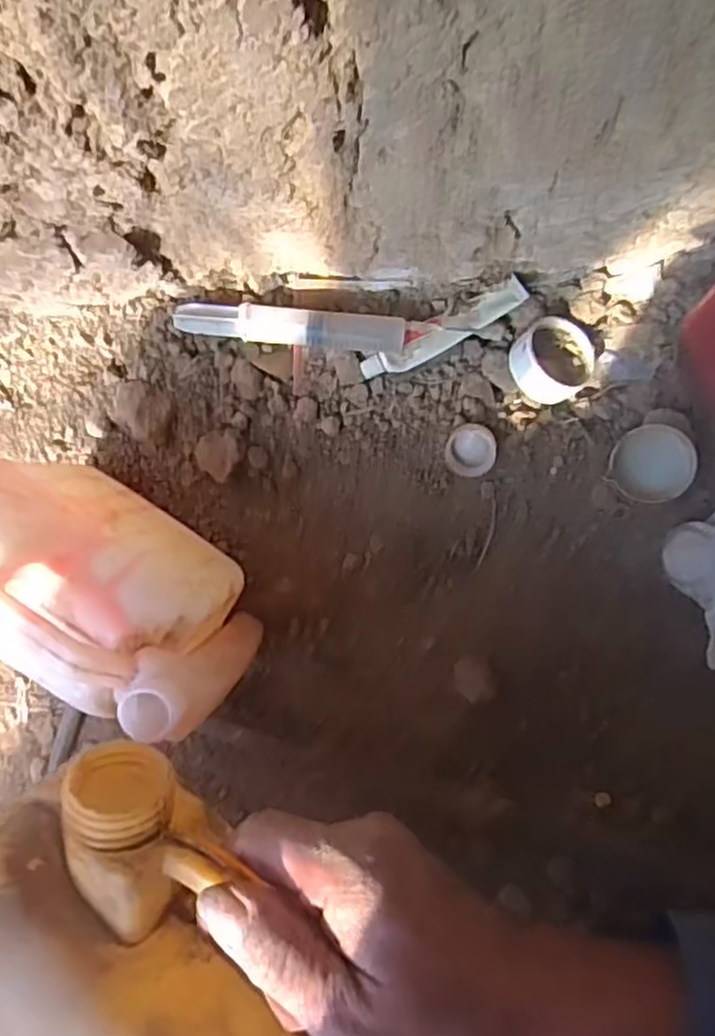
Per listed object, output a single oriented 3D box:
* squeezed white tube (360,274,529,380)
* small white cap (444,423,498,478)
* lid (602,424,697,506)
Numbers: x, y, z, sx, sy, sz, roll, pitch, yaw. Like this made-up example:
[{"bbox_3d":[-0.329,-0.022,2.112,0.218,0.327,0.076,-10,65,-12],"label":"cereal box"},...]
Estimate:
[{"bbox_3d":[0.052,-0.114,0.427,0.106,0.018,0.021,-27,91,4],"label":"squeezed white tube"},{"bbox_3d":[0.071,-0.042,0.437,0.031,0.010,0.033,0,93,3],"label":"small white cap"},{"bbox_3d":[0.179,-0.033,0.423,0.046,0.010,0.046,3,95,35],"label":"lid"}]

